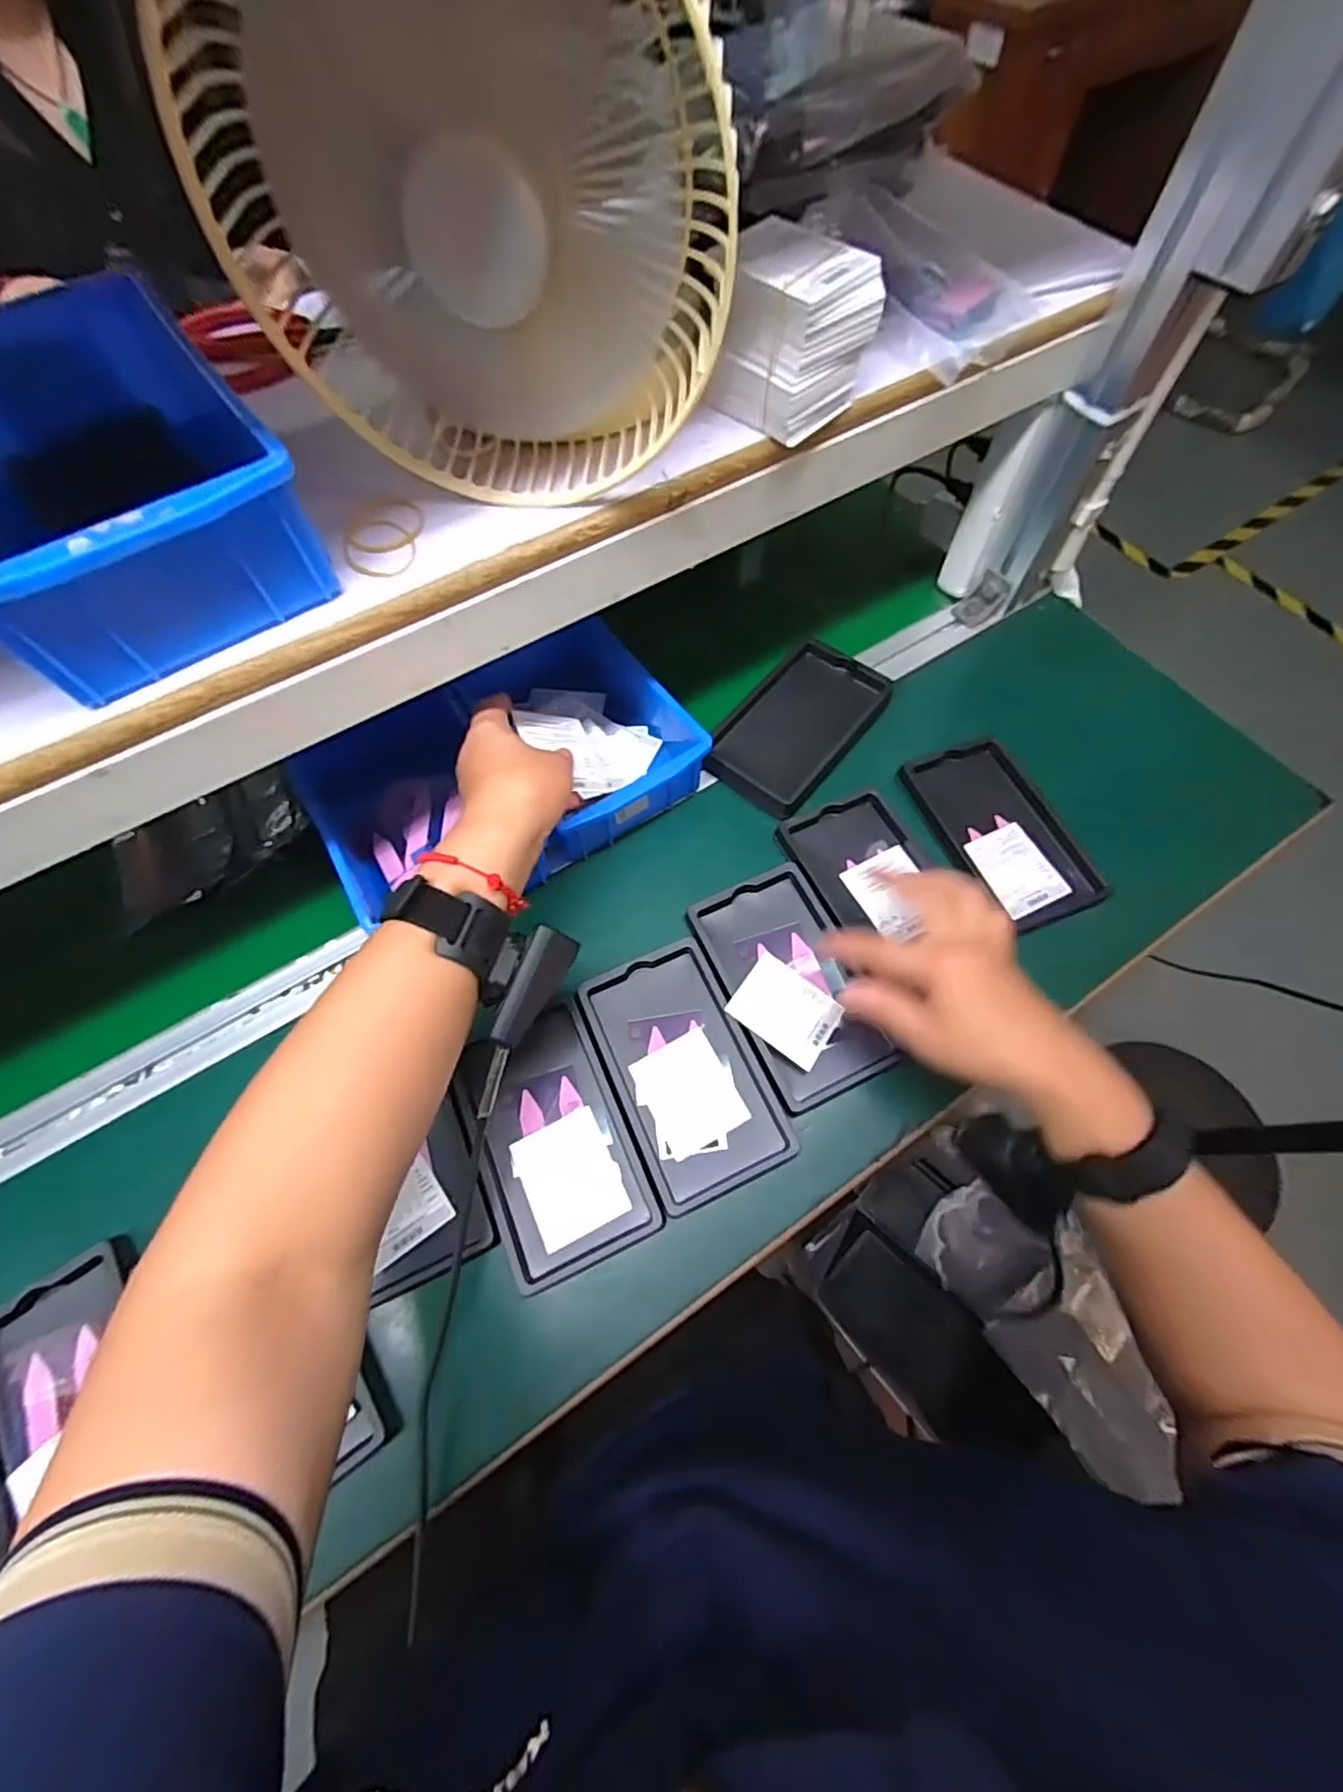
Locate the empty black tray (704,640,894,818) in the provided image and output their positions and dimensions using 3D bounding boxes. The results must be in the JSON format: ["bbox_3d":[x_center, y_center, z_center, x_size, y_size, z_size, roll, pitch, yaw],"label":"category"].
[{"bbox_3d":[0.109,-0.147,0.528,0.094,0.028,0.162,39,71,17],"label":"empty black tray"}]

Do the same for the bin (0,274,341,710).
[{"bbox_3d":[-0.254,-0.181,0.282,0.122,0.063,0.189,-38,70,-16],"label":"bin"}]

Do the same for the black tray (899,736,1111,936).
[{"bbox_3d":[0.262,-0.052,0.506,0.097,0.023,0.158,-19,66,-8],"label":"black tray"}]

